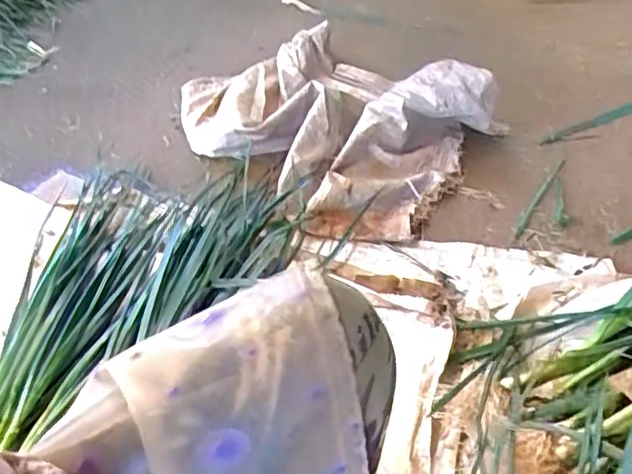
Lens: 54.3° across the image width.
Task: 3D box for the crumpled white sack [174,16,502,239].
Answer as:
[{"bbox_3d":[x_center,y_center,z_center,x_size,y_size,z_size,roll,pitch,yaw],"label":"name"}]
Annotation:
[{"bbox_3d":[0.015,-0.264,1.162,0.399,0.208,0.608,-30,52,-29],"label":"crumpled white sack"}]

